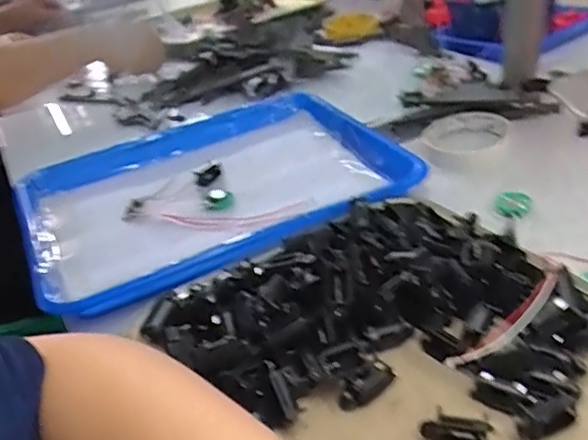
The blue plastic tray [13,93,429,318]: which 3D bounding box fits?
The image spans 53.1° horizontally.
[{"bbox_3d":[-0.075,-0.031,0.539,0.320,0.036,0.253,-22,35,-18],"label":"blue plastic tray"}]

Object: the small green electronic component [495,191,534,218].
[{"bbox_3d":[0.179,-0.013,0.479,0.027,0.006,0.033,10,38,27],"label":"small green electronic component"}]

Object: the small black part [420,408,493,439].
[{"bbox_3d":[0.084,0.109,0.303,0.034,0.017,0.013,6,36,22],"label":"small black part"}]

